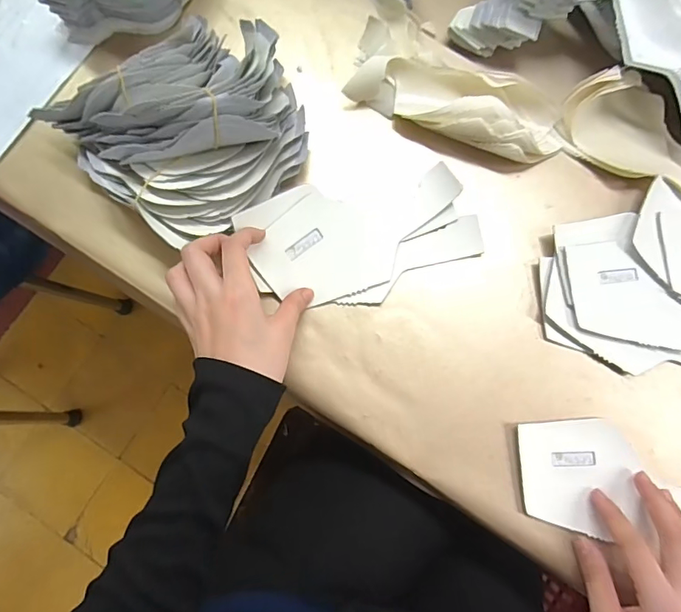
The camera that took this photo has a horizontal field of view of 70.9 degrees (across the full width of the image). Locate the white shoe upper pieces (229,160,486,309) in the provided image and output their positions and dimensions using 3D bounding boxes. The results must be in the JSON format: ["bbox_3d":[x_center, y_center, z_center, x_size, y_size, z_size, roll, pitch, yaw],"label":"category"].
[{"bbox_3d":[0.020,-0.056,0.395,0.187,0.031,0.099,-9,82,-5],"label":"white shoe upper pieces"}]

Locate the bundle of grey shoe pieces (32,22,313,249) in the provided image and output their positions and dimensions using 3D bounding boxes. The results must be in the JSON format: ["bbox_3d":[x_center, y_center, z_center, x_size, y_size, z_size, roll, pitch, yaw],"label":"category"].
[{"bbox_3d":[-0.113,-0.147,0.380,0.184,0.079,0.165,-40,82,-6],"label":"bundle of grey shoe pieces"}]

